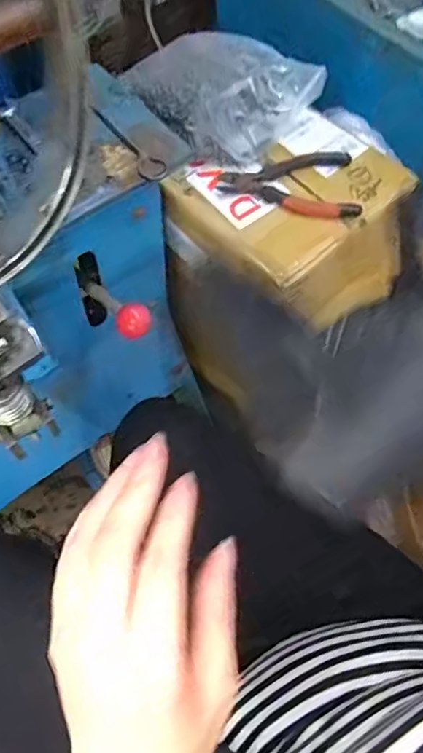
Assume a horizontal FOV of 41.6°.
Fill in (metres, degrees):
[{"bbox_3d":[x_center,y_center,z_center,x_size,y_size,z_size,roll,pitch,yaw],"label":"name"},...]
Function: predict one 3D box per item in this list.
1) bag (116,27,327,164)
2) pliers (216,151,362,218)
[{"bbox_3d":[0.003,-0.325,0.639,0.194,0.072,0.153,38,68,16],"label":"bag"},{"bbox_3d":[0.085,-0.215,0.616,0.149,0.020,0.090,0,63,-2],"label":"pliers"}]

